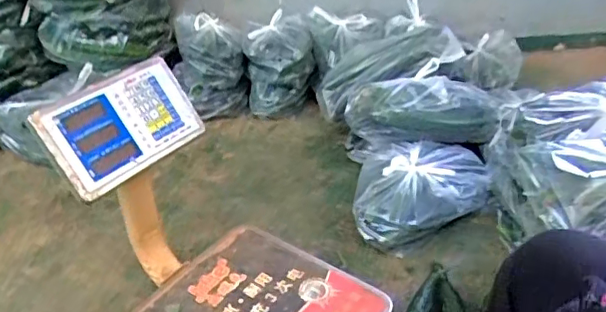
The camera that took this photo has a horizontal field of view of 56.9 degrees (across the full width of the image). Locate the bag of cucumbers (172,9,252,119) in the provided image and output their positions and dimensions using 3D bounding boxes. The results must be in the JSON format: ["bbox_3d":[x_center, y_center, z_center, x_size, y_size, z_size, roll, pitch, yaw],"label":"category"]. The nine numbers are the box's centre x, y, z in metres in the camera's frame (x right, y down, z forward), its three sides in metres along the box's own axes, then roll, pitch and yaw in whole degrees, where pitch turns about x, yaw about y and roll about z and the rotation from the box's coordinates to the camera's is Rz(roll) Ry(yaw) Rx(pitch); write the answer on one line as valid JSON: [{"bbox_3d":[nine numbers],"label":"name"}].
[{"bbox_3d":[-0.244,-0.230,1.469,0.180,0.253,0.175,-12,36,-12],"label":"bag of cucumbers"}]

